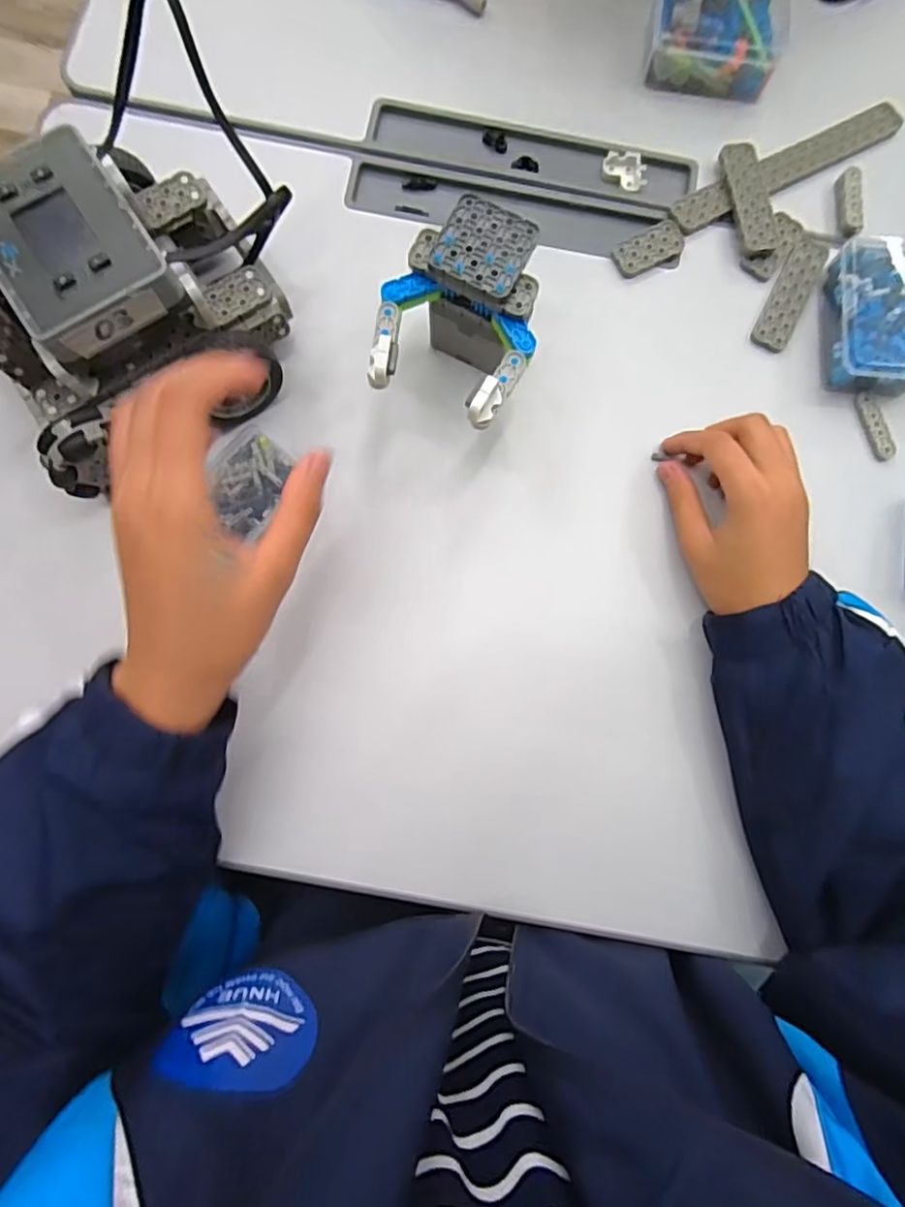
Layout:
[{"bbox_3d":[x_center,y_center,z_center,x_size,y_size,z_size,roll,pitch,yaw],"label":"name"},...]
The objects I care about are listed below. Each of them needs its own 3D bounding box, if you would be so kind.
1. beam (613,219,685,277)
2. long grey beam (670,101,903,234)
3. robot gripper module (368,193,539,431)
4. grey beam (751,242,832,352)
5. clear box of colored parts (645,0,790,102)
[{"bbox_3d":[0.139,-0.251,0.404,0.053,0.006,0.025,-28,84,-5],"label":"beam"},{"bbox_3d":[0.246,-0.320,0.416,0.199,0.008,0.026,-28,84,-5],"label":"long grey beam"},{"bbox_3d":[0.005,-0.161,0.352,0.086,0.083,0.114,24,81,1],"label":"robot gripper module"},{"bbox_3d":[0.239,-0.219,0.403,0.025,0.006,0.091,28,83,2],"label":"grey beam"},{"bbox_3d":[0.191,-0.416,0.418,0.090,0.029,0.071,10,82,0],"label":"clear box of colored parts"}]

